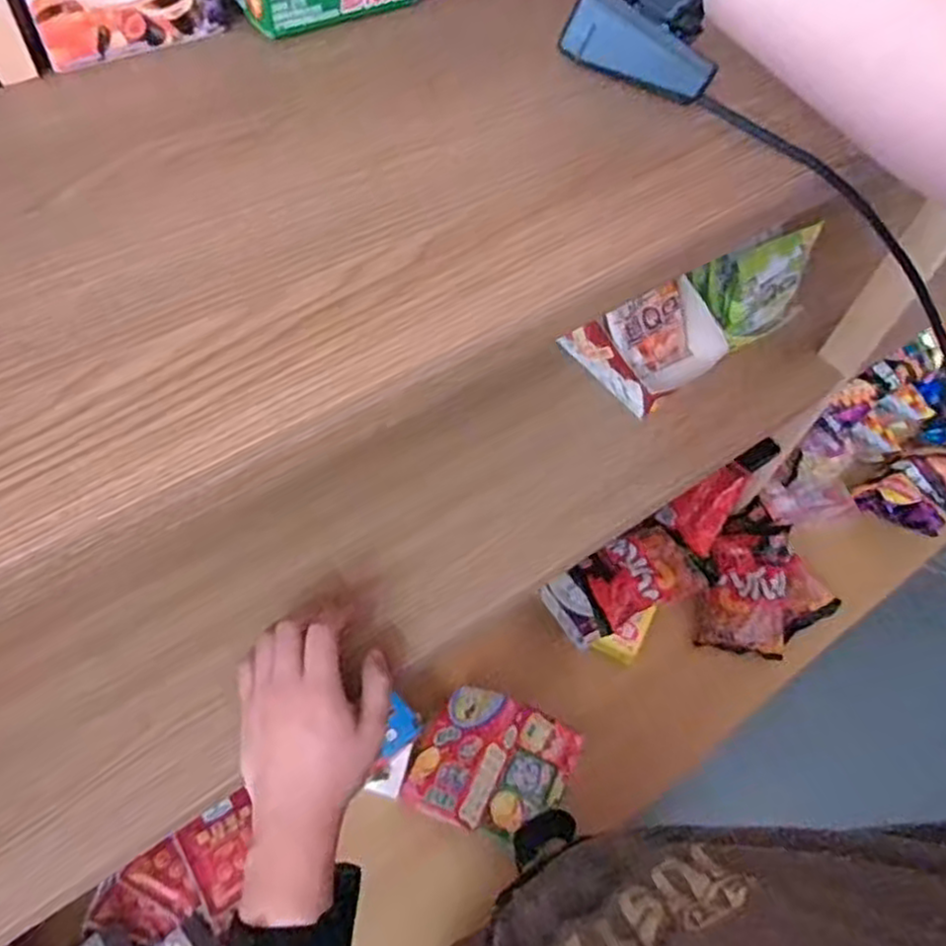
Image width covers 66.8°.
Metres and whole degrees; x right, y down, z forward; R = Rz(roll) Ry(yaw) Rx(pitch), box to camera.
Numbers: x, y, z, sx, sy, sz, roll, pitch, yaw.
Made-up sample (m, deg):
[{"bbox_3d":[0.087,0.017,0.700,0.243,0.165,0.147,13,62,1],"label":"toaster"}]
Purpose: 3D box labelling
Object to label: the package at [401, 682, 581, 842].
[{"bbox_3d":[0.024,0.314,0.776,0.162,0.057,0.139,20,57,8],"label":"package"}]

